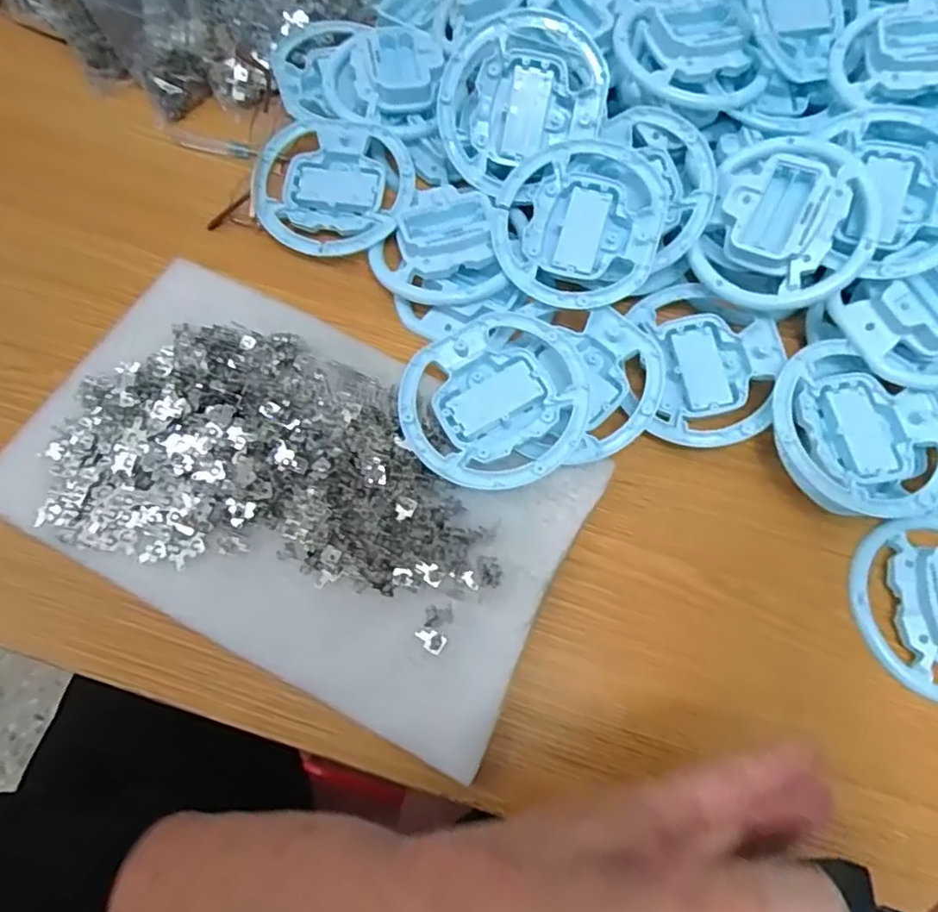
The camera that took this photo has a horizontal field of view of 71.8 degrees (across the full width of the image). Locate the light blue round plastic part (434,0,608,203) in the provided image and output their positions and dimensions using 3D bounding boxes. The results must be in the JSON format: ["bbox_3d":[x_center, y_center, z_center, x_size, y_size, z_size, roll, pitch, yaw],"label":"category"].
[{"bbox_3d":[0.030,-0.227,0.414,0.099,0.016,0.105,1,104,4],"label":"light blue round plastic part"}]

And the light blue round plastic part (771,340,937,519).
[{"bbox_3d":[0.225,-0.012,0.367,0.113,0.017,0.094,29,70,9],"label":"light blue round plastic part"}]

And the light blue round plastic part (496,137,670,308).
[{"bbox_3d":[0.068,-0.144,0.402,0.104,0.023,0.104,-1,83,5],"label":"light blue round plastic part"}]

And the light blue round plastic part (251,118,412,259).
[{"bbox_3d":[-0.089,-0.182,0.436,0.101,0.025,0.106,1,68,-2],"label":"light blue round plastic part"}]

